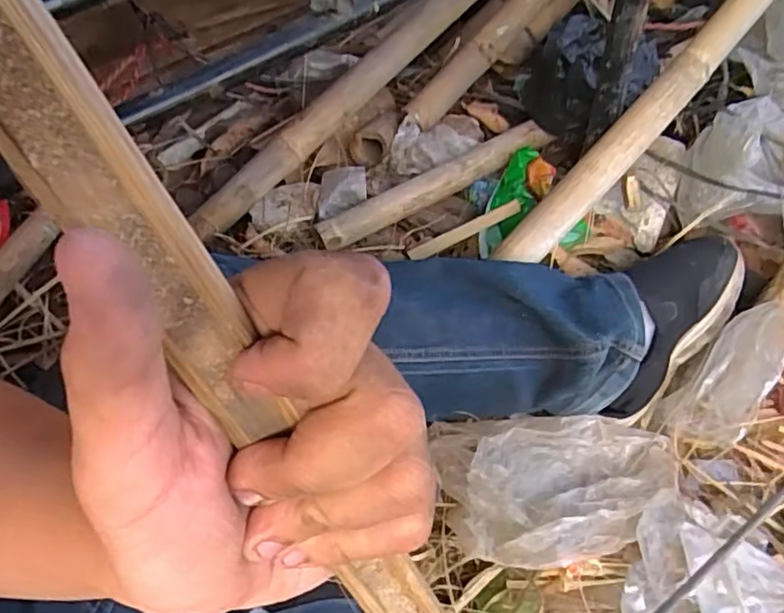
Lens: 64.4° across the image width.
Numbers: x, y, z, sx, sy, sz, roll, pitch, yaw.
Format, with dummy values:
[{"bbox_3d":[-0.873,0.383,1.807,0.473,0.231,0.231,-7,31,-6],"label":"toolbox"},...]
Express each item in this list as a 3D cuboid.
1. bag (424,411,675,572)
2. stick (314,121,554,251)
[{"bbox_3d":[0.142,0.152,0.528,0.203,0.030,0.135,0,47,3],"label":"bag"},{"bbox_3d":[0.058,-0.148,0.747,0.326,0.027,0.033,-29,52,-22],"label":"stick"}]

